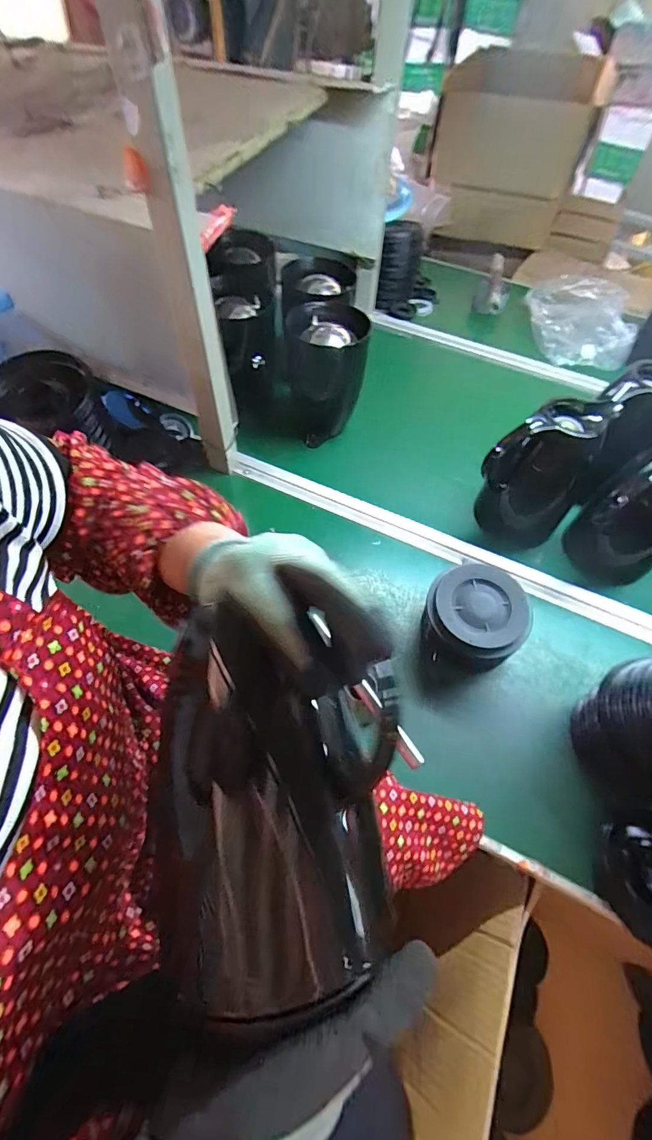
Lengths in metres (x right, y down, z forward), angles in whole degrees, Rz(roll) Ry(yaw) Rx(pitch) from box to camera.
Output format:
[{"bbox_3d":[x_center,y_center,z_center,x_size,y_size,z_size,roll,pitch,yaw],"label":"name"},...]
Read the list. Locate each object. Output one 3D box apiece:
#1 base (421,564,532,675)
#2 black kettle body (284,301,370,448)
[{"bbox_3d":[0.183,0.064,0.564,0.105,0.092,0.113,2,56,-3],"label":"base"},{"bbox_3d":[-0.004,-0.317,0.748,0.126,0.194,0.134,1,56,-3],"label":"black kettle body"}]

